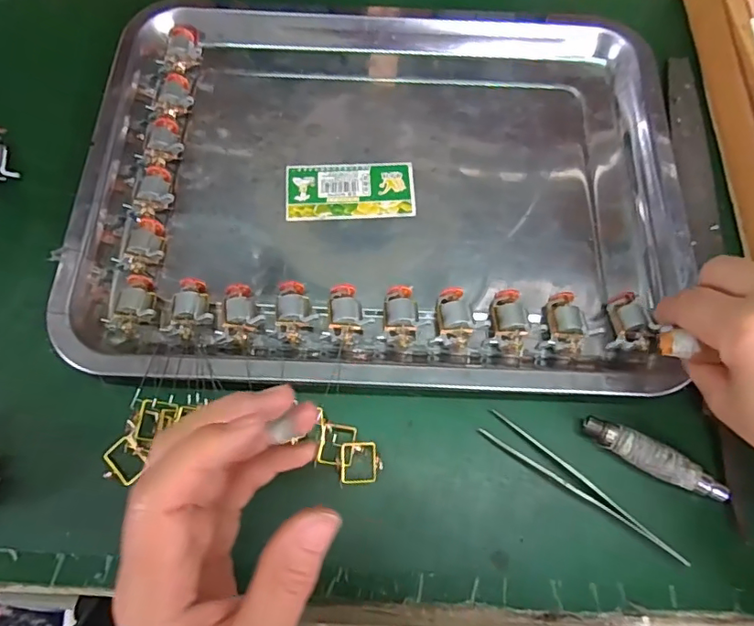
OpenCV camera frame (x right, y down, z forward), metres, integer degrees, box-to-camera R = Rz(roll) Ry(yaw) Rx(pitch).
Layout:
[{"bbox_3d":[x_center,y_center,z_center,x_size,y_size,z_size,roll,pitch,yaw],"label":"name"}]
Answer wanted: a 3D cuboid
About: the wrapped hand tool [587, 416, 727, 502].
[{"bbox_3d":[0.139,0.073,0.266,0.071,0.011,0.015,28,72,9],"label":"wrapped hand tool"}]

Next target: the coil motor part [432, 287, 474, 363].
[{"bbox_3d":[0.044,0.006,0.295,0.021,0.021,0.037,6,70,2],"label":"coil motor part"}]

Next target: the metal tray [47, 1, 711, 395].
[{"bbox_3d":[0.005,-0.085,0.326,0.348,0.026,0.265,2,71,-1],"label":"metal tray"}]

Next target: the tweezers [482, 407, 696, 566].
[{"bbox_3d":[0.103,0.085,0.265,0.110,0.007,0.015,34,74,10],"label":"tweezers"}]

